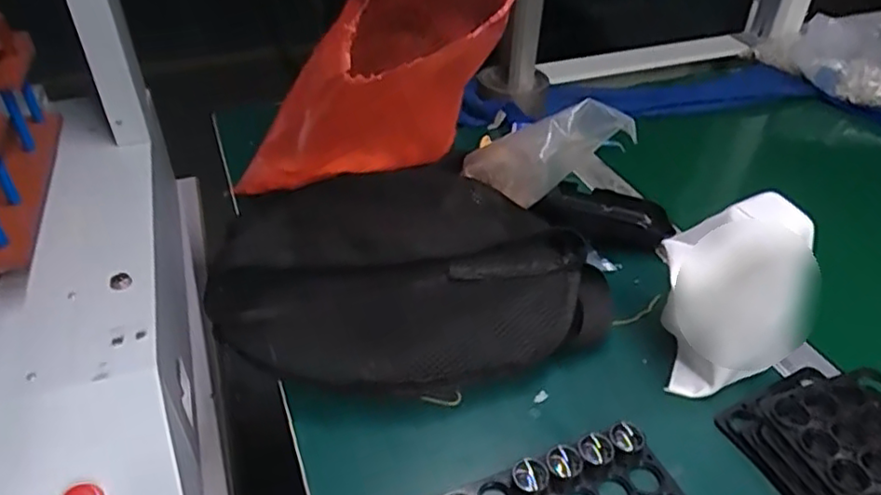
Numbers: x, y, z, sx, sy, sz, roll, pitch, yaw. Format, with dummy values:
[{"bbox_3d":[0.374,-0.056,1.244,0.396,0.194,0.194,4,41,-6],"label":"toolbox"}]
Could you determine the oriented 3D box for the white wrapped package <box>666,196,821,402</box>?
[{"bbox_3d":[0.201,0.027,0.452,0.092,0.111,0.092,-4,39,-5],"label":"white wrapped package"}]

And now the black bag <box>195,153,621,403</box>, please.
[{"bbox_3d":[-0.030,0.015,0.518,0.300,0.055,0.237,-8,40,-9],"label":"black bag"}]

